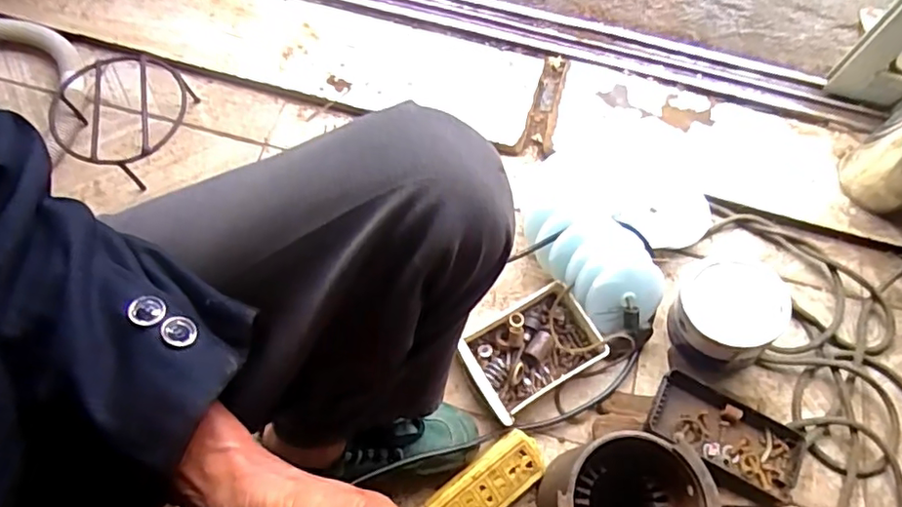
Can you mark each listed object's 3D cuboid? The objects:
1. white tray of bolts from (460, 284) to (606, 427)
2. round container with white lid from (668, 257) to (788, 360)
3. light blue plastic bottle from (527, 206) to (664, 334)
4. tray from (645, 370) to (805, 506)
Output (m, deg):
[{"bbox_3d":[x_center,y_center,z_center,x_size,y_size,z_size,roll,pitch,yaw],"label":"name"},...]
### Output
[{"bbox_3d":[0.102,0.127,0.756,0.172,0.039,0.119,-30,71,-14],"label":"white tray of bolts"},{"bbox_3d":[0.352,0.078,0.746,0.118,0.112,0.113,1,67,-2],"label":"round container with white lid"},{"bbox_3d":[0.195,0.011,0.777,0.110,0.093,0.195,-36,73,-15],"label":"light blue plastic bottle"},{"bbox_3d":[0.341,0.231,0.727,0.178,0.032,0.091,27,69,9],"label":"tray"}]

